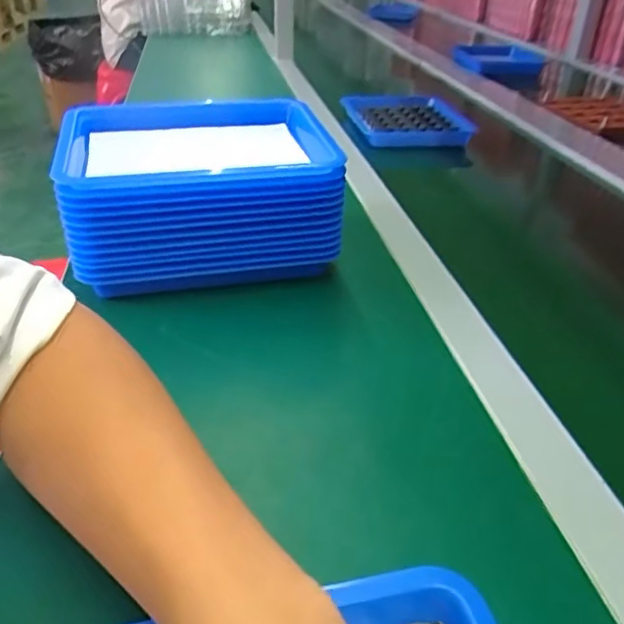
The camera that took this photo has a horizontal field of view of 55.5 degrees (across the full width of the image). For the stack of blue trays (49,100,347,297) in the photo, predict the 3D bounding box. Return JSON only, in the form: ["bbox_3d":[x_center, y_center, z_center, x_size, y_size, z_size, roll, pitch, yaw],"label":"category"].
[{"bbox_3d":[-0.086,-0.094,0.518,0.226,0.120,0.149,-6,36,-12],"label":"stack of blue trays"}]

